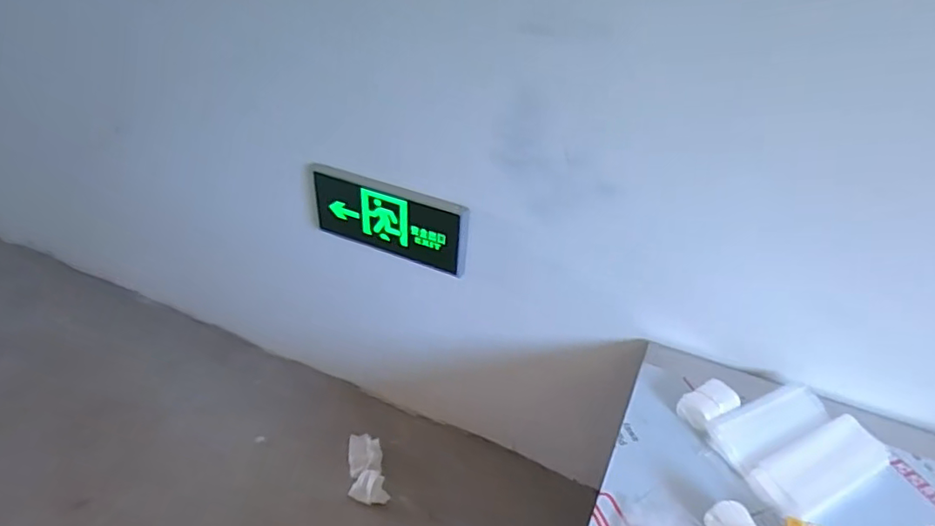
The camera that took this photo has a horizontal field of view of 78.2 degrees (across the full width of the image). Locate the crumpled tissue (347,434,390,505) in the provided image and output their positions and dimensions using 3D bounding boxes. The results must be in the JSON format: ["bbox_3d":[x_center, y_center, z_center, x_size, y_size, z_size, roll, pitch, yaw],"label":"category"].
[{"bbox_3d":[-0.225,0.458,1.277,0.078,0.023,0.160,-9,51,-16],"label":"crumpled tissue"}]

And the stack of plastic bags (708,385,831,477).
[{"bbox_3d":[0.435,0.229,0.829,0.188,0.029,0.075,-17,40,-26],"label":"stack of plastic bags"}]

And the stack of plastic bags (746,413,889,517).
[{"bbox_3d":[0.486,0.277,0.787,0.210,0.017,0.078,-17,39,-25],"label":"stack of plastic bags"}]

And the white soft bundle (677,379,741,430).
[{"bbox_3d":[0.358,0.209,0.853,0.087,0.029,0.054,-18,40,-26],"label":"white soft bundle"}]

